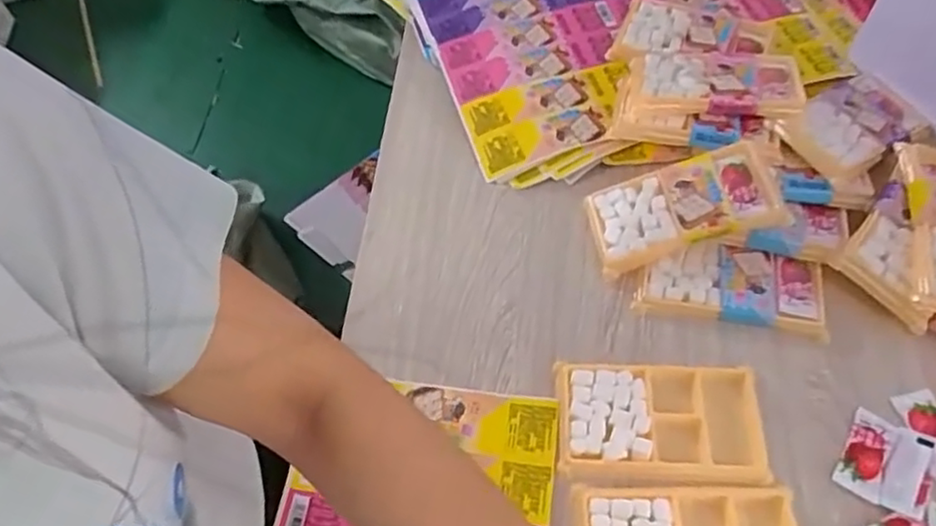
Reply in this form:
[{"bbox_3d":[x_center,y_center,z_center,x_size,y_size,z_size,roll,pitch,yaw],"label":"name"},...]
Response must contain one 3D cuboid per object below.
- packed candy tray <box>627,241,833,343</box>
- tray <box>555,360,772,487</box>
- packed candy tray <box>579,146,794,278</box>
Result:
[{"bbox_3d":[0.193,0.014,0.476,0.130,0.017,0.060,8,59,10],"label":"packed candy tray"},{"bbox_3d":[0.126,0.105,0.427,0.132,0.011,0.079,2,58,6],"label":"tray"},{"bbox_3d":[0.161,-0.043,0.489,0.135,0.021,0.068,-16,56,12],"label":"packed candy tray"}]

